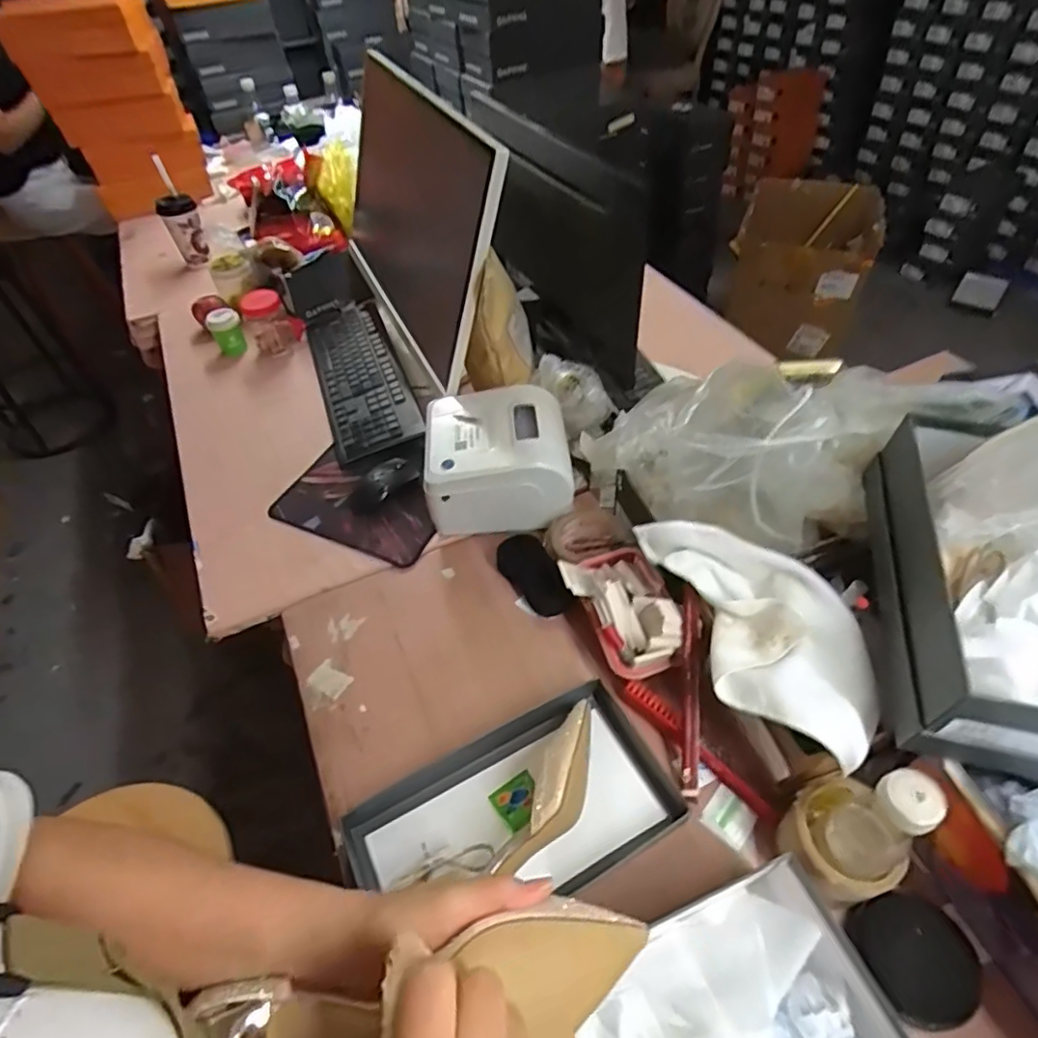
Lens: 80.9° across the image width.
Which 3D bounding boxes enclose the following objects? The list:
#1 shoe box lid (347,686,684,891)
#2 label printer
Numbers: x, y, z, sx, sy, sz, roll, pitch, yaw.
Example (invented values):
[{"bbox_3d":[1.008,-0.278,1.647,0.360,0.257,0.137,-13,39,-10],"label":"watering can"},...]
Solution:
[{"bbox_3d":[-0.005,0.298,0.608,0.307,0.039,0.160,-24,51,-14],"label":"shoe box lid"},{"bbox_3d":[-0.028,-0.078,0.867,0.193,0.143,0.159,-5,49,1],"label":"label printer"}]

